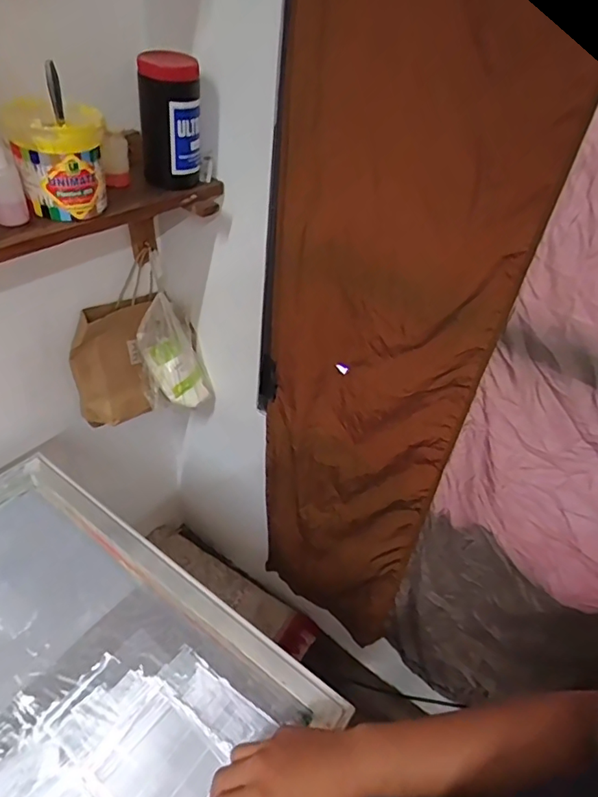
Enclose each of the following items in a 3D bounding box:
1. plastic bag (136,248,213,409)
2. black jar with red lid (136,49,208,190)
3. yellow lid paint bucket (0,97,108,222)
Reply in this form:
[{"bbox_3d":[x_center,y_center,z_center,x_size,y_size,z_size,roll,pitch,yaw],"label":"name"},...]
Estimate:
[{"bbox_3d":[-0.289,-0.135,1.074,0.152,0.361,0.051,-27,31,-31],"label":"plastic bag"},{"bbox_3d":[-0.200,-0.434,0.768,0.095,0.178,0.096,-4,44,-12],"label":"black jar with red lid"},{"bbox_3d":[-0.318,-0.326,0.655,0.111,0.139,0.099,-11,46,-19],"label":"yellow lid paint bucket"}]

